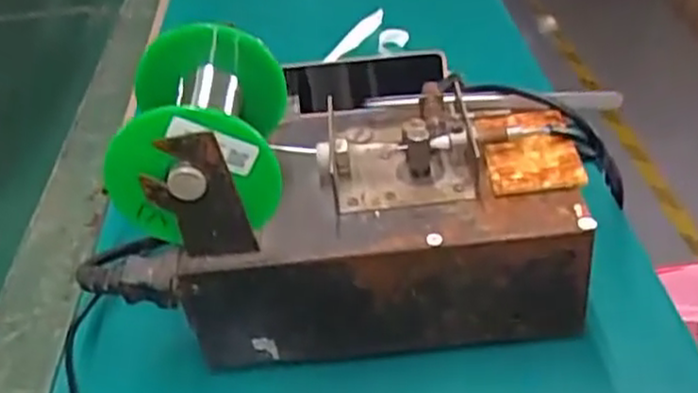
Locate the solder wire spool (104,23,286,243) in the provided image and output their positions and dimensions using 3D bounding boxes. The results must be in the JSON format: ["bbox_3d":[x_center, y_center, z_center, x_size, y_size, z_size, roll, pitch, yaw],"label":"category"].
[{"bbox_3d":[-0.063,-0.031,0.322,0.066,0.058,0.081,-5,37,2],"label":"solder wire spool"}]

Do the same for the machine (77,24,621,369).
[{"bbox_3d":[0.001,-0.009,0.355,0.242,0.132,0.112,-6,38,2],"label":"machine"}]

